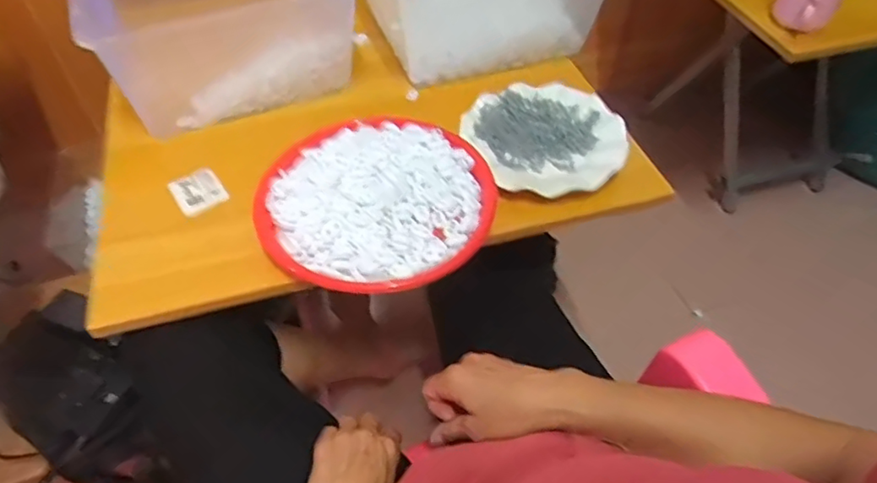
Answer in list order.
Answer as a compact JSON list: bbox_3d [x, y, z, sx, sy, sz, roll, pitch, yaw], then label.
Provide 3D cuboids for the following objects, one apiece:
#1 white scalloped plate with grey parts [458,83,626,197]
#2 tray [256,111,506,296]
[{"bbox_3d":[0.116,-0.121,0.669,0.174,0.026,0.162,0,51,0],"label":"white scalloped plate with grey parts"},{"bbox_3d":[-0.065,-0.043,0.606,0.223,0.046,0.223,0,51,0],"label":"tray"}]

